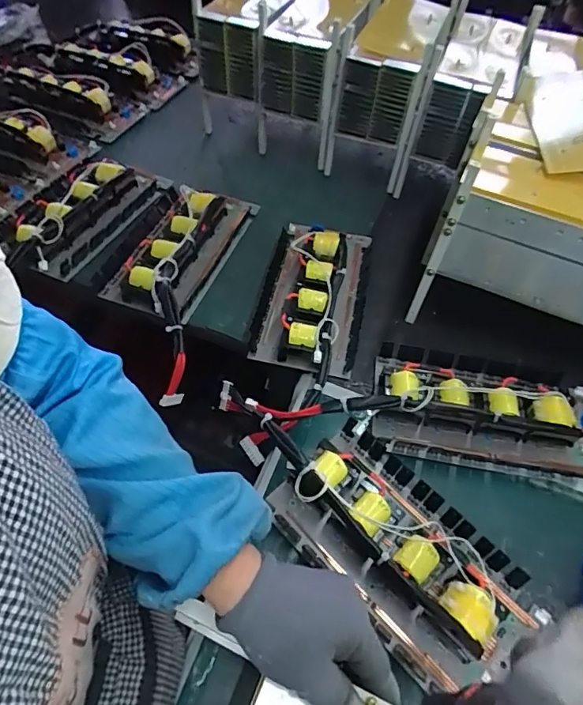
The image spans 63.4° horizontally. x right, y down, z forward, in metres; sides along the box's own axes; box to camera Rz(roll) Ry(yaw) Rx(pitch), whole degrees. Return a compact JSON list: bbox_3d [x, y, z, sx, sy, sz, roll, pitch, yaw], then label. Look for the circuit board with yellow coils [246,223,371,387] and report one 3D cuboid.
[{"bbox_3d":[0.037,-0.100,0.686,0.145,0.055,0.304,9,53,3],"label":"circuit board with yellow coils"}]

